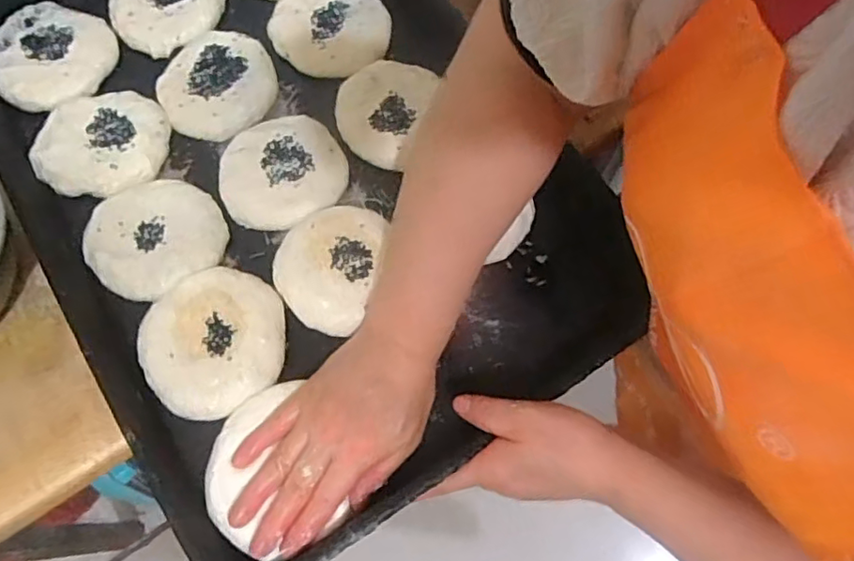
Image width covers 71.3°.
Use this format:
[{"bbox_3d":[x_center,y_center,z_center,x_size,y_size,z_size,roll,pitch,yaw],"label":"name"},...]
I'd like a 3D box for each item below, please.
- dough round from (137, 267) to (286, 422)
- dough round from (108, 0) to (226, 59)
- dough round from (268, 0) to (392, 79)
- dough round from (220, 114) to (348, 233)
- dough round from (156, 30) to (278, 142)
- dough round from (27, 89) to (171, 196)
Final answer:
[{"bbox_3d":[-0.163,0.044,0.457,0.107,0.014,0.108,0,67,0],"label":"dough round"},{"bbox_3d":[-0.249,-0.266,0.574,0.104,0.030,0.104,0,67,0],"label":"dough round"},{"bbox_3d":[-0.091,-0.239,0.563,0.109,0.018,0.094,-2,67,-1],"label":"dough round"},{"bbox_3d":[-0.125,-0.093,0.510,0.104,0.019,0.093,-30,71,-12],"label":"dough round"},{"bbox_3d":[-0.194,-0.180,0.545,0.102,0.023,0.099,0,67,0],"label":"dough round"},{"bbox_3d":[-0.281,-0.119,0.515,0.100,0.019,0.094,0,67,0],"label":"dough round"}]

